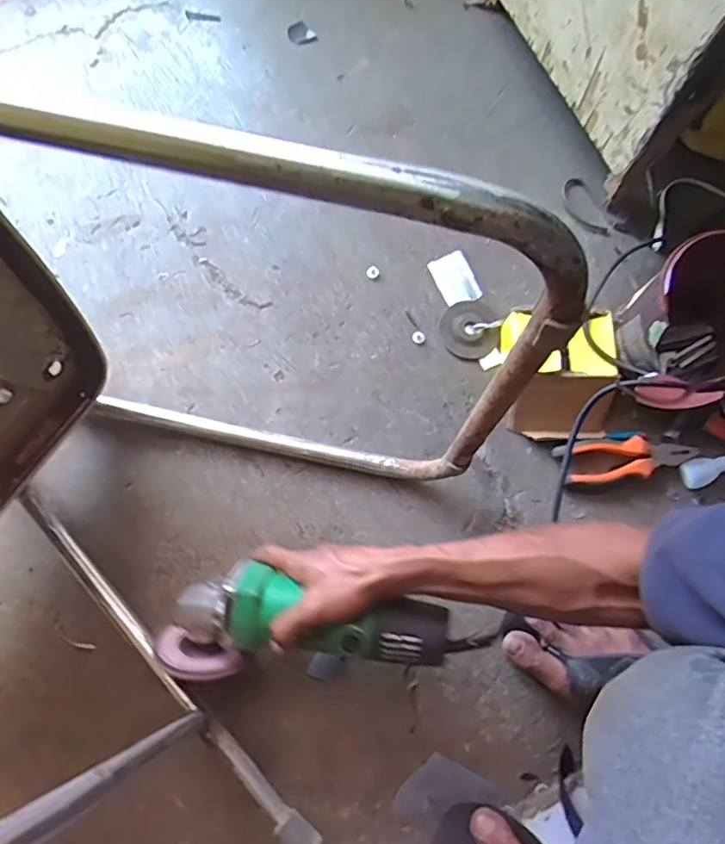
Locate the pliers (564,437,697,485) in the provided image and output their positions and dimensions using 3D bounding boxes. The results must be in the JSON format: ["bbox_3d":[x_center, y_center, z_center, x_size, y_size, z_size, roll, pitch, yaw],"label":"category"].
[{"bbox_3d":[0.310,0.042,0.636,0.148,0.019,0.046,-6,77,-3],"label":"pliers"}]

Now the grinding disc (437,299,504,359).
[{"bbox_3d":[0.132,-0.113,0.677,0.072,0.011,0.071,0,77,-1],"label":"grinding disc"}]

